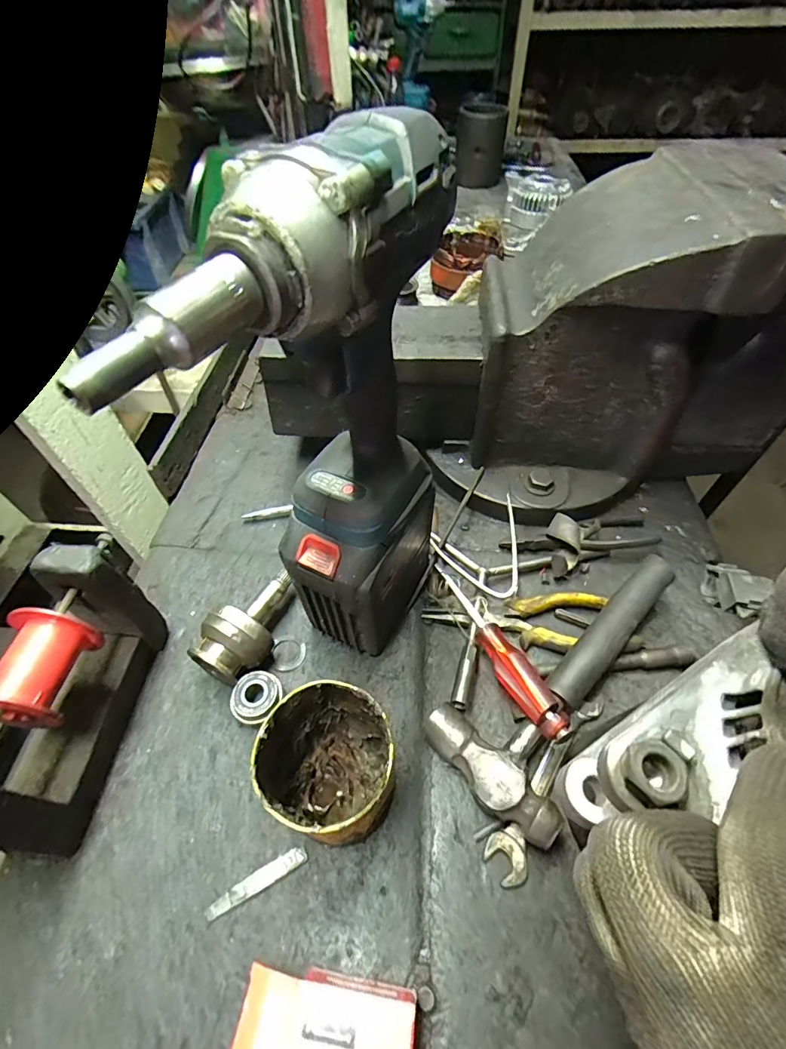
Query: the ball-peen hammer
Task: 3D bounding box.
[{"bbox_3d":[0.118,0.113,0.341,0.104,0.048,0.220,30,57,21],"label":"ball-peen hammer"}]

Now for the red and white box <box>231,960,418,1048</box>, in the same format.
[{"bbox_3d":[-0.035,0.269,0.232,0.095,0.043,0.043,6,51,4],"label":"red and white box"}]

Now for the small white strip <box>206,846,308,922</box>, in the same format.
[{"bbox_3d":[-0.088,0.234,0.286,0.066,0.004,0.011,-24,55,-16],"label":"small white strip"}]

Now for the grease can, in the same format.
[{"bbox_3d":[-0.036,0.154,0.279,0.074,0.115,0.071,0,51,-1],"label":"grease can"}]

